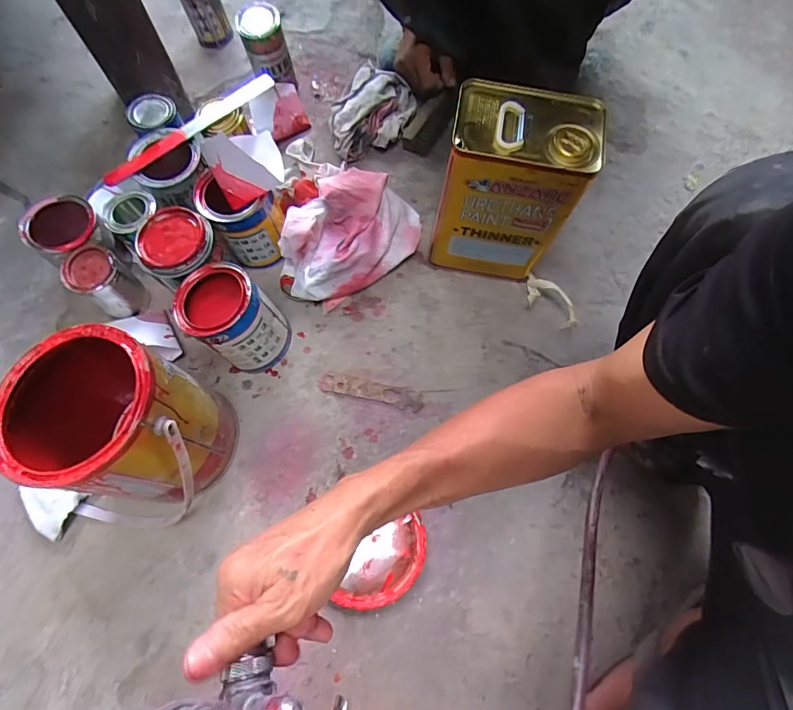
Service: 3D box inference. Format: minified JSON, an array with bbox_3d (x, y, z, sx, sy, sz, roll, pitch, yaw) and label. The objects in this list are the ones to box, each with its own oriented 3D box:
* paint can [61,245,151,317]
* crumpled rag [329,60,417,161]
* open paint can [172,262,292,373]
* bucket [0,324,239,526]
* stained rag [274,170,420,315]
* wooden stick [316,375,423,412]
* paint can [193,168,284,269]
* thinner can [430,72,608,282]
[{"bbox_3d":[-0.429,-0.105,0.649,0.068,0.098,0.067,-1,70,2],"label":"paint can"},{"bbox_3d":[-0.043,-0.437,0.786,0.161,0.058,0.148,-16,72,-6],"label":"crumpled rag"},{"bbox_3d":[-0.220,-0.047,0.606,0.118,0.130,0.104,36,75,11],"label":"open paint can"},{"bbox_3d":[-0.312,0.097,0.518,0.182,0.213,0.191,-1,70,2],"label":"bucket"},{"bbox_3d":[-0.077,-0.188,0.677,0.230,0.095,0.160,-39,76,-12],"label":"stained rag"},{"bbox_3d":[-0.037,0.053,0.636,0.149,0.008,0.029,10,71,6],"label":"wooden stick"},{"bbox_3d":[-0.227,-0.202,0.662,0.104,0.122,0.086,-9,72,-3],"label":"paint can"},{"bbox_3d":[0.147,-0.214,0.605,0.167,0.256,0.109,5,71,1],"label":"thinner can"}]

